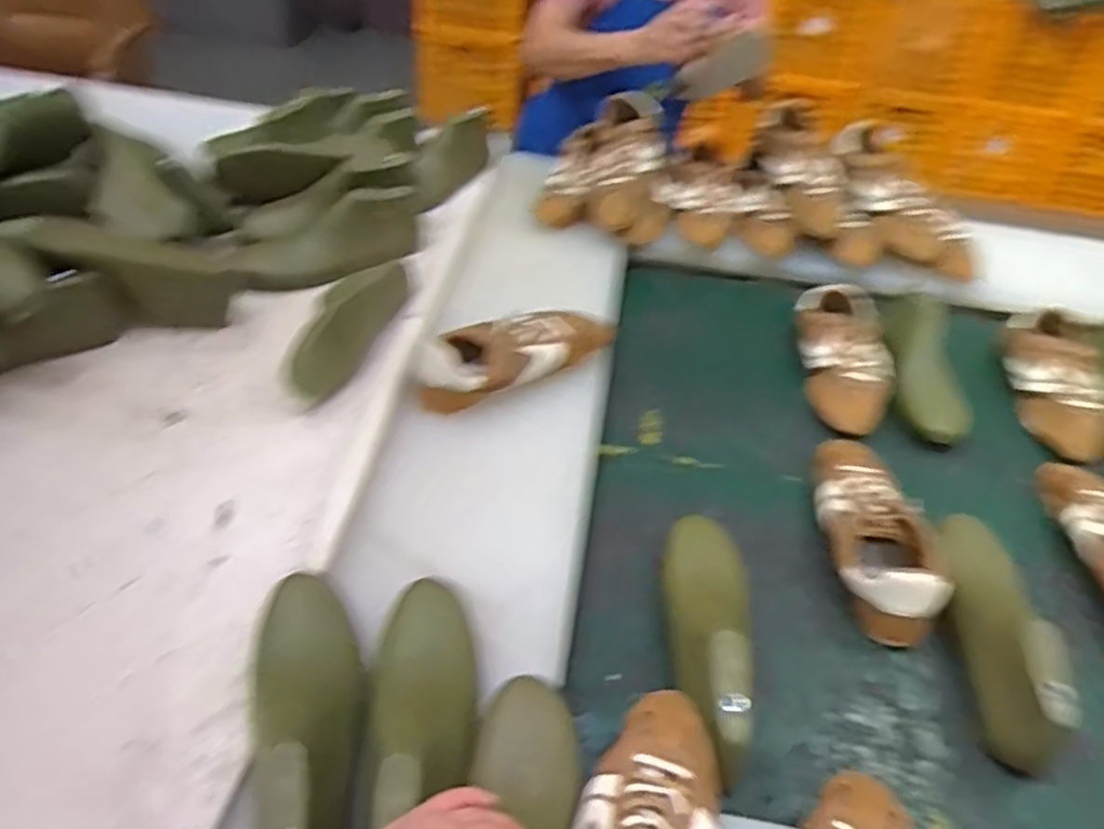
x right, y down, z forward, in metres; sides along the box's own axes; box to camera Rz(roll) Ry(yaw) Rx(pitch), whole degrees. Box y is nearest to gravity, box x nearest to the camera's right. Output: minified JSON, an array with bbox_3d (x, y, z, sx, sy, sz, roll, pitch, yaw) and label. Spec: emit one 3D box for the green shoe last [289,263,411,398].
[{"bbox_3d":[-0.246,-0.117,0.902,0.061,0.089,0.264,13,47,7],"label":"green shoe last"}]

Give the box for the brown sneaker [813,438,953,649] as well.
[{"bbox_3d":[0.355,0.112,0.818,0.104,0.059,0.268,6,46,0],"label":"brown sneaker"}]

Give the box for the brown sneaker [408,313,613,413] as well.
[{"bbox_3d":[-0.044,-0.076,0.903,0.269,0.063,0.079,-23,52,-24],"label":"brown sneaker"}]

